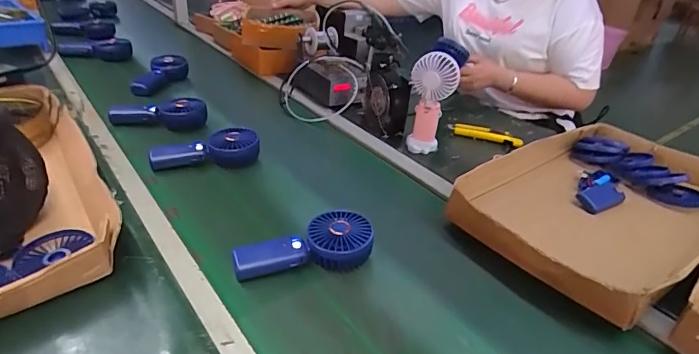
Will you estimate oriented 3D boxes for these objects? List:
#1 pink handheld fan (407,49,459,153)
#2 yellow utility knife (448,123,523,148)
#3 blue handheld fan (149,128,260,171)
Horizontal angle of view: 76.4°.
[{"bbox_3d":[0.161,-0.144,0.877,0.090,0.185,0.051,7,31,3],"label":"pink handheld fan"},{"bbox_3d":[0.296,-0.093,0.969,0.154,0.024,0.027,14,32,14],"label":"yellow utility knife"},{"bbox_3d":[-0.253,-0.044,0.787,0.177,0.059,0.069,-5,33,-16],"label":"blue handheld fan"}]

